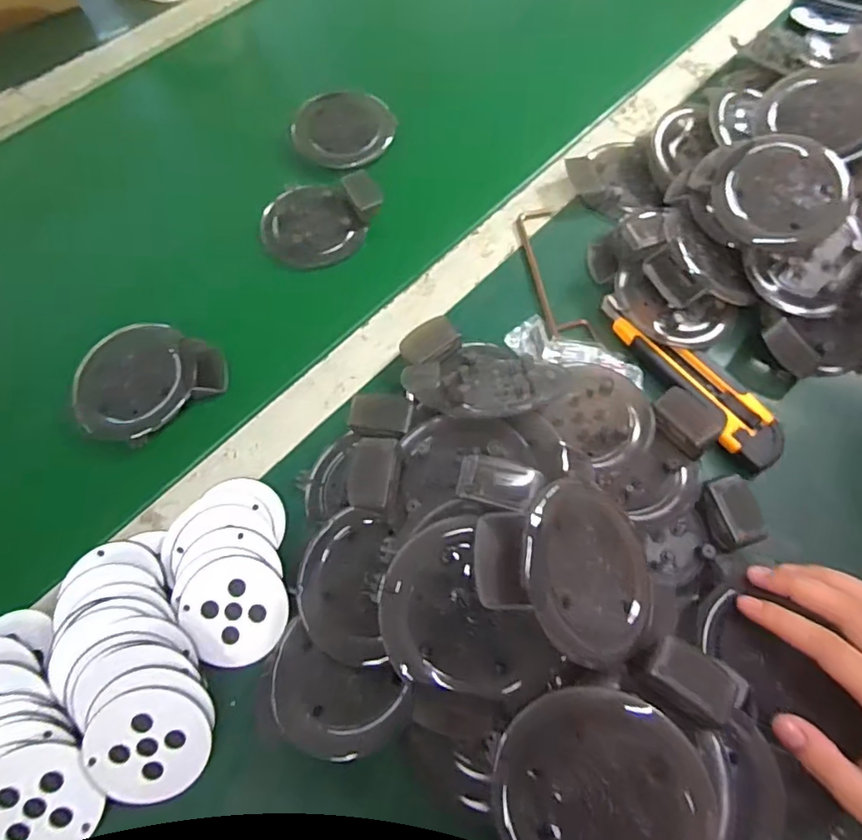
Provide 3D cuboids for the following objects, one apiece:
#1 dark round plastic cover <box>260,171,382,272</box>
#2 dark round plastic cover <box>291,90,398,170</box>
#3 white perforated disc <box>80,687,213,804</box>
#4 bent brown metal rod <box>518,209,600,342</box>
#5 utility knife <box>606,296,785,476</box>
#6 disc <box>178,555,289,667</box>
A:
[{"bbox_3d":[-0.093,-0.172,0.456,0.103,0.026,0.074,-27,69,-11],"label":"dark round plastic cover"},{"bbox_3d":[-0.079,-0.267,0.493,0.091,0.015,0.079,-21,79,-13],"label":"dark round plastic cover"},{"bbox_3d":[-0.148,0.172,0.282,0.059,0.004,0.060,0,91,-12],"label":"white perforated disc"},{"bbox_3d":[0.098,-0.118,0.429,0.033,0.006,0.136,-8,67,-3],"label":"bent brown metal rod"},{"bbox_3d":[0.183,-0.033,0.380,0.042,0.016,0.157,-29,70,-12],"label":"utility knife"},{"bbox_3d":[-0.114,0.110,0.315,0.055,0.011,0.061,-35,71,-14],"label":"disc"}]

